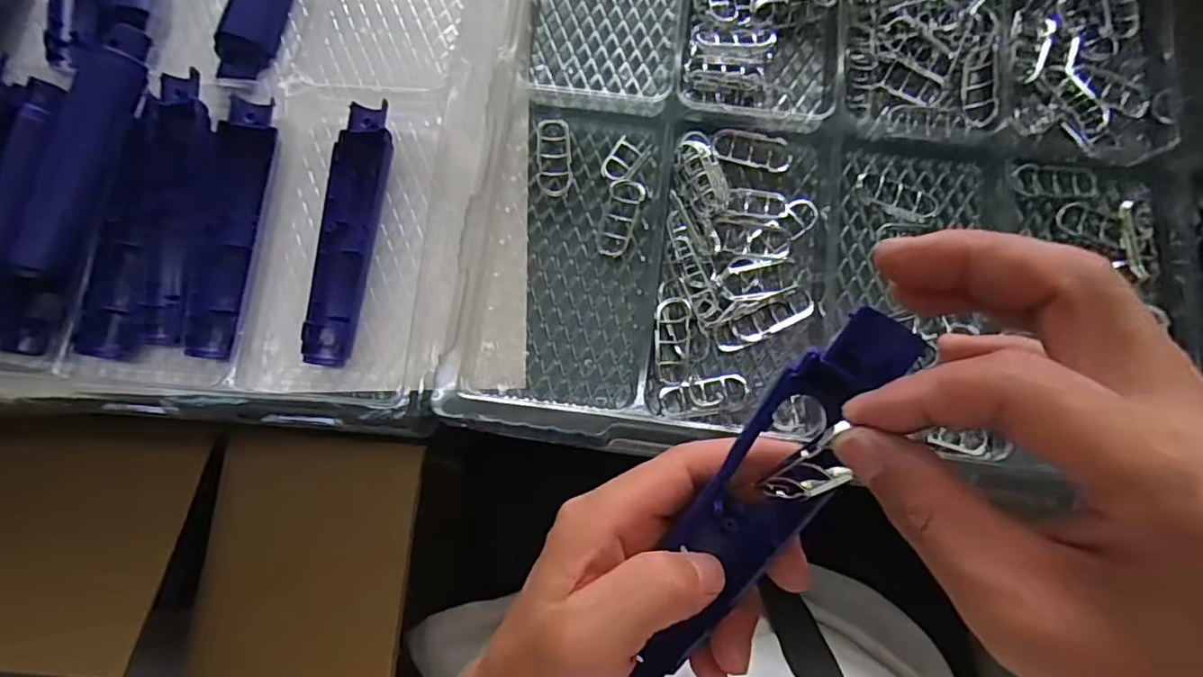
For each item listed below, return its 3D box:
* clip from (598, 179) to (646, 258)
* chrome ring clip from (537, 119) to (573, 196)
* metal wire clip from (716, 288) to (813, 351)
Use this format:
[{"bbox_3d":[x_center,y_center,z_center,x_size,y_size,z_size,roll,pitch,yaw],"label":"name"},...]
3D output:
[{"bbox_3d":[0.013,-0.078,0.380,0.023,0.007,0.053,11,78,4],"label":"clip"},{"bbox_3d":[-0.030,-0.120,0.388,0.022,0.009,0.057,-2,78,1],"label":"chrome ring clip"},{"bbox_3d":[0.100,-0.011,0.361,0.063,0.006,0.019,-26,78,-5],"label":"metal wire clip"}]

